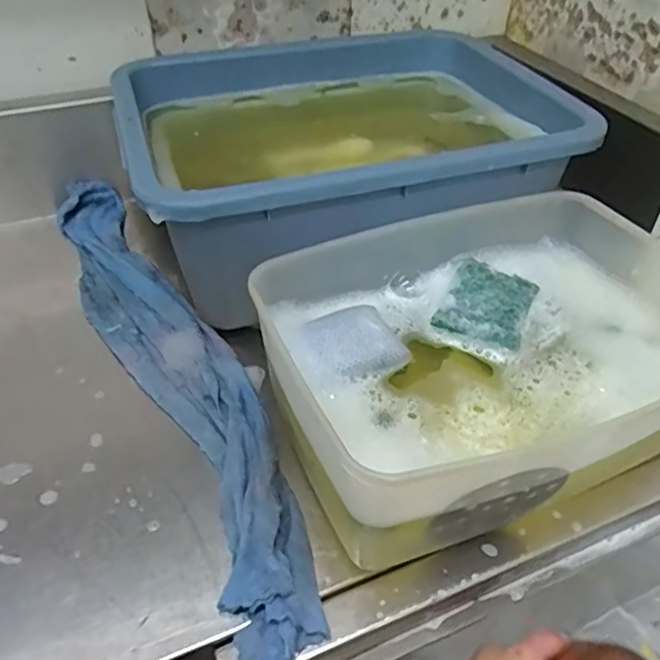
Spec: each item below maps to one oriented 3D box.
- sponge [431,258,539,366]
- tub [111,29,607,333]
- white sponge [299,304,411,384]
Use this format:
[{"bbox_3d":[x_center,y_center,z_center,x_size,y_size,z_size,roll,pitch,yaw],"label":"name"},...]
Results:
[{"bbox_3d":[0.149,-0.022,0.564,0.076,0.024,0.102,20,46,20],"label":"sponge"},{"bbox_3d":[-0.001,-0.227,0.755,0.480,0.160,0.422,-15,45,-16],"label":"tub"},{"bbox_3d":[0.017,0.012,0.526,0.090,0.020,0.072,-22,47,-23],"label":"white sponge"}]

